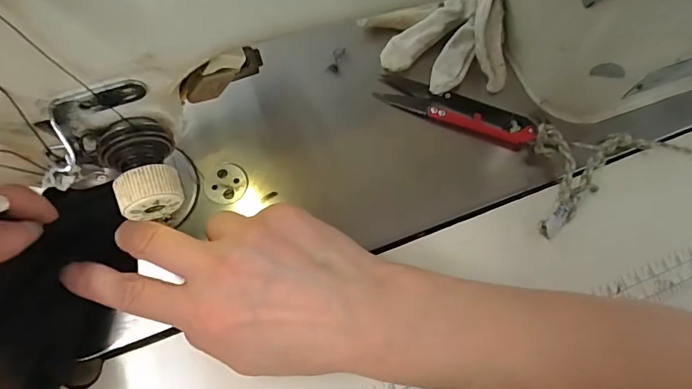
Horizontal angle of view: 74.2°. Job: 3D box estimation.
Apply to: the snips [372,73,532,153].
[{"bbox_3d":[0.073,-0.057,0.307,0.104,0.011,0.024,22,71,6],"label":"snips"}]

